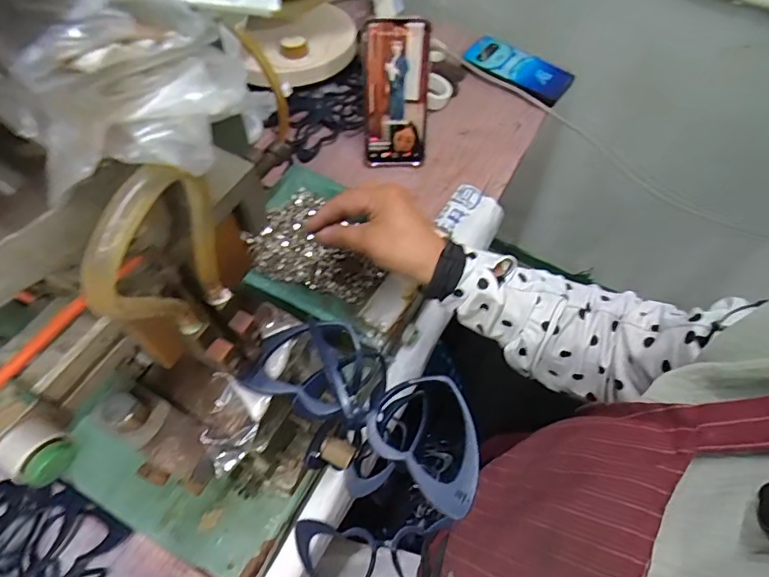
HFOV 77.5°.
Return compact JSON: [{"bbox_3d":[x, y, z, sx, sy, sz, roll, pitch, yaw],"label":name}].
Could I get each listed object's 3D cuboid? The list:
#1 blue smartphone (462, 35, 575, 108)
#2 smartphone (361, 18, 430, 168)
[{"bbox_3d":[0.199,-0.332,0.716,0.155,0.014,0.074,34,64,15],"label":"blue smartphone"},{"bbox_3d":[0.013,-0.229,0.577,0.076,0.164,0.016,-4,32,-6],"label":"smartphone"}]

